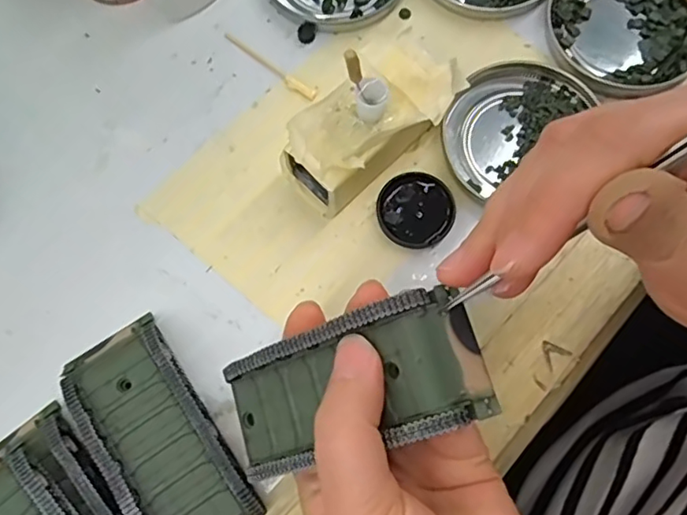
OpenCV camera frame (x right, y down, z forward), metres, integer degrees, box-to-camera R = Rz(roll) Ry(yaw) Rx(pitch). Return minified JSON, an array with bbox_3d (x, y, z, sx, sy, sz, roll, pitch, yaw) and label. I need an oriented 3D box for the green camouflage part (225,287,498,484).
[{"bbox_3d":[-0.001,0.044,0.196,0.095,0.018,0.041,-26,72,28],"label":"green camouflage part"}]

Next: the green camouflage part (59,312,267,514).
[{"bbox_3d":[-0.077,0.073,0.238,0.045,0.019,0.096,-33,76,-9],"label":"green camouflage part"}]

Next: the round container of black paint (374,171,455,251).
[{"bbox_3d":[0.034,-0.022,0.273,0.035,0.006,0.035,0,73,0],"label":"round container of black paint"}]

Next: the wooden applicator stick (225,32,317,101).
[{"bbox_3d":[-0.038,-0.098,0.295,0.060,0.004,0.006,37,77,10],"label":"wooden applicator stick"}]

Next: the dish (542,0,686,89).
[{"bbox_3d":[0.145,-0.121,0.298,0.078,0.009,0.076,30,76,9],"label":"dish"}]

